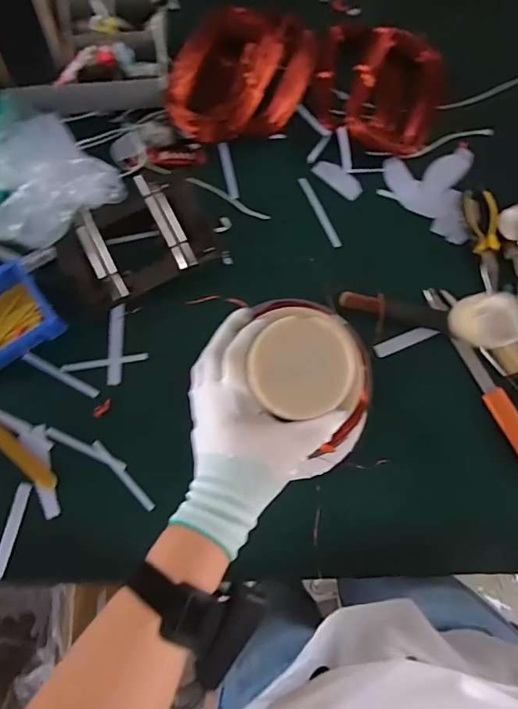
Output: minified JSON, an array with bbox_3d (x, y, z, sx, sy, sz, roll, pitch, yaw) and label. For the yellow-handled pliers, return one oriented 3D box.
[{"bbox_3d":[0.301,-0.152,0.617,0.041,0.021,0.141,-4,82,-1],"label":"yellow-handled pliers"}]

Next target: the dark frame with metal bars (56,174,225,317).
[{"bbox_3d":[-0.157,-0.143,0.593,0.199,0.042,0.138,-28,83,-5],"label":"dark frame with metal bars"}]

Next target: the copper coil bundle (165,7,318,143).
[{"bbox_3d":[-0.023,-0.372,0.620,0.186,0.053,0.167,7,82,0],"label":"copper coil bundle"}]

